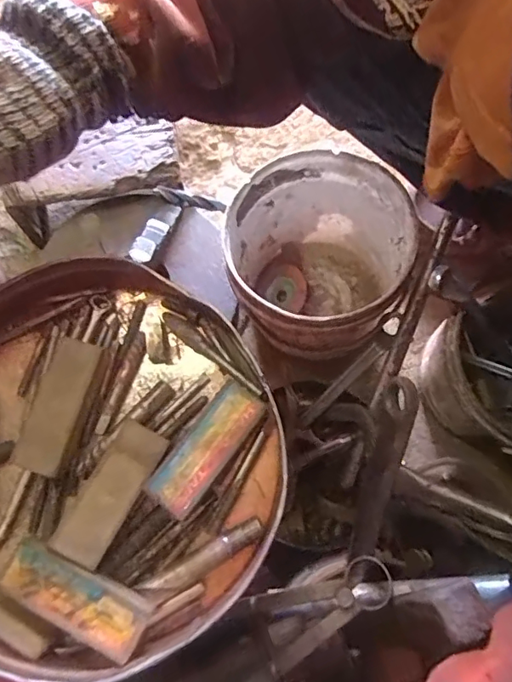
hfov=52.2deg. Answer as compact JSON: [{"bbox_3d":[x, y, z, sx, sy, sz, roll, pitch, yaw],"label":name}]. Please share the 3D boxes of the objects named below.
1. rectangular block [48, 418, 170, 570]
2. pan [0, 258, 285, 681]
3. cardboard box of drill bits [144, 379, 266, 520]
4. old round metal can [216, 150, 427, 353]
[{"bbox_3d":[-0.076,0.079,0.275,0.028,0.010,0.073,28,79,8],"label":"rectangular block"},{"bbox_3d":[-0.093,0.060,0.285,0.207,0.039,0.205,0,77,2],"label":"pan"},{"bbox_3d":[-0.027,0.057,0.282,0.027,0.008,0.075,37,80,9],"label":"cardboard box of drill bits"},{"bbox_3d":[0.071,-0.089,0.631,0.194,0.202,0.197,0,77,2],"label":"old round metal can"}]

